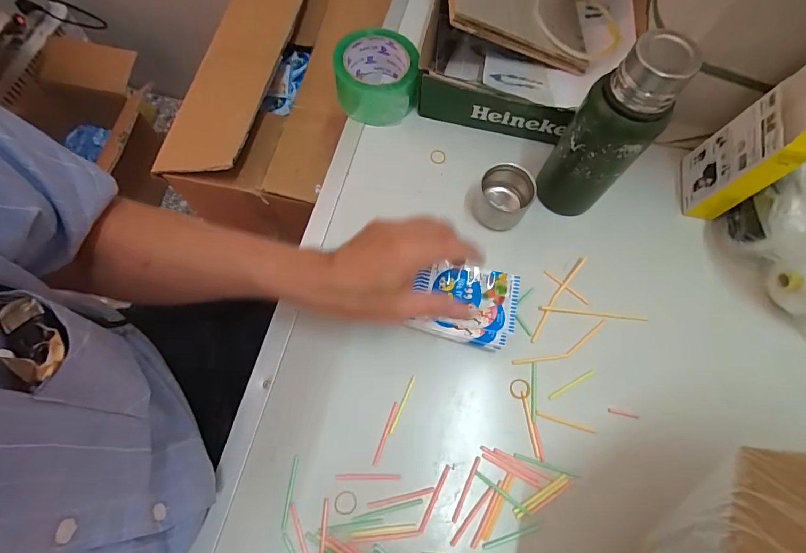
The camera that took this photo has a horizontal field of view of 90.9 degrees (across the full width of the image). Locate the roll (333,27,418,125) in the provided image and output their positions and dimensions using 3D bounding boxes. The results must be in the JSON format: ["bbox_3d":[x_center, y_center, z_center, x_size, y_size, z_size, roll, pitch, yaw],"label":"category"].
[{"bbox_3d":[-0.032,-0.249,0.503,0.097,0.060,0.091,1,69,-2],"label":"roll"}]

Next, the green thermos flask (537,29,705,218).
[{"bbox_3d":[0.200,-0.137,0.397,0.070,0.184,0.059,39,73,12],"label":"green thermos flask"}]

